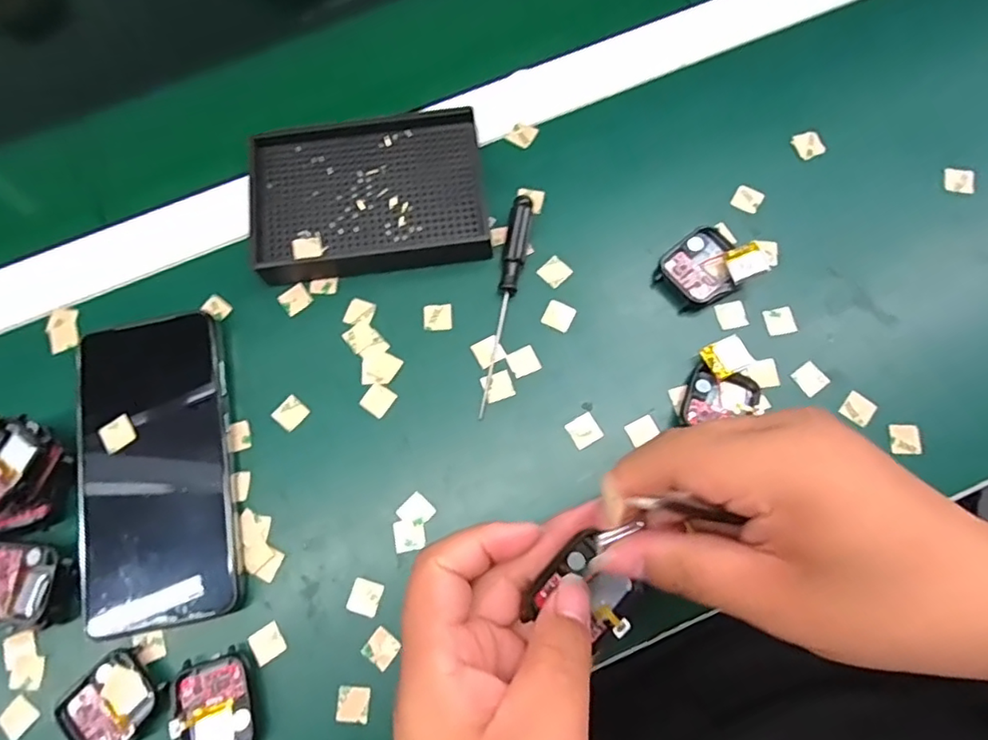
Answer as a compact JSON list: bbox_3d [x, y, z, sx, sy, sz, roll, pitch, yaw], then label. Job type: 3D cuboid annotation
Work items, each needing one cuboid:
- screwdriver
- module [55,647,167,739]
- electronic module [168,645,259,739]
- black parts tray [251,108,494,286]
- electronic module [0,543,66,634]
[{"bbox_3d":[0.007,-0.039,0.332,0.013,0.013,0.131,9,74,4],"label":"screwdriver"},{"bbox_3d":[-0.185,0.162,0.283,0.045,0.010,0.037,-44,77,-11],"label":"module"},{"bbox_3d":[-0.134,0.163,0.280,0.036,0.010,0.046,-15,74,-3],"label":"electronic module"},{"bbox_3d":[-0.073,-0.104,0.348,0.133,0.024,0.090,-7,73,-1],"label":"black parts tray"},{"bbox_3d":[-0.237,0.108,0.291,0.042,0.018,0.040,8,74,3],"label":"electronic module"}]

